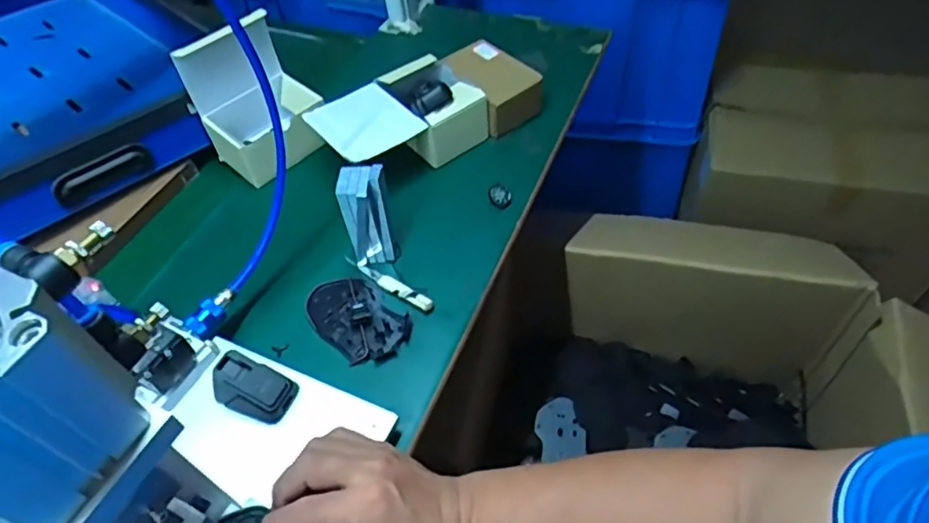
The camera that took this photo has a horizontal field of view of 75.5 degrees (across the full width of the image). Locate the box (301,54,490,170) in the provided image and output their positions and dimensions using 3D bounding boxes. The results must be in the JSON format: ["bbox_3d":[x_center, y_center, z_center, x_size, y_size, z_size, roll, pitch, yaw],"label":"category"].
[{"bbox_3d":[-0.079,-0.164,0.722,0.181,0.084,0.116,-34,56,-21],"label":"box"}]

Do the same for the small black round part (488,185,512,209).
[{"bbox_3d":[0.041,-0.074,0.686,0.027,0.021,0.024,0,52,4],"label":"small black round part"}]

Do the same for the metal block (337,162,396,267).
[{"bbox_3d":[-0.098,-0.045,0.613,0.044,0.107,0.050,-6,51,0],"label":"metal block"}]

